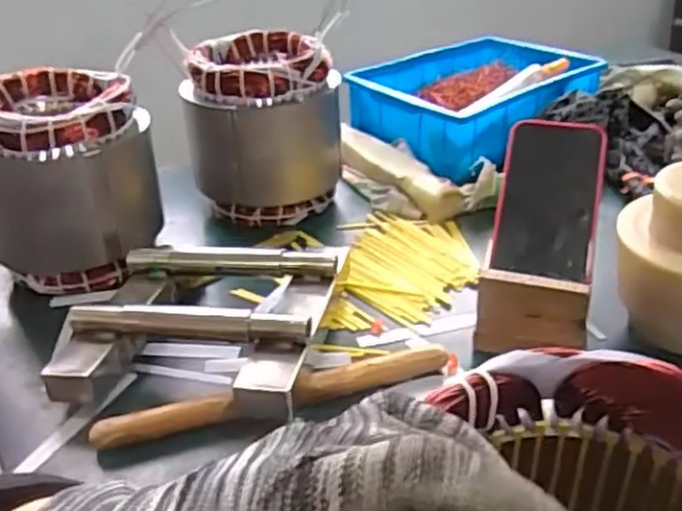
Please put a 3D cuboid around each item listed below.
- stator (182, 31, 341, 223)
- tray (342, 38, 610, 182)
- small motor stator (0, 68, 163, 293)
[{"bbox_3d":[-0.079,-0.131,0.735,0.151,0.163,0.134,-5,32,-5],"label":"stator"},{"bbox_3d":[0.175,-0.191,0.891,0.287,0.084,0.232,-24,38,-32],"label":"tray"},{"bbox_3d":[-0.238,-0.066,0.642,0.137,0.170,0.127,-8,32,-10],"label":"small motor stator"}]

